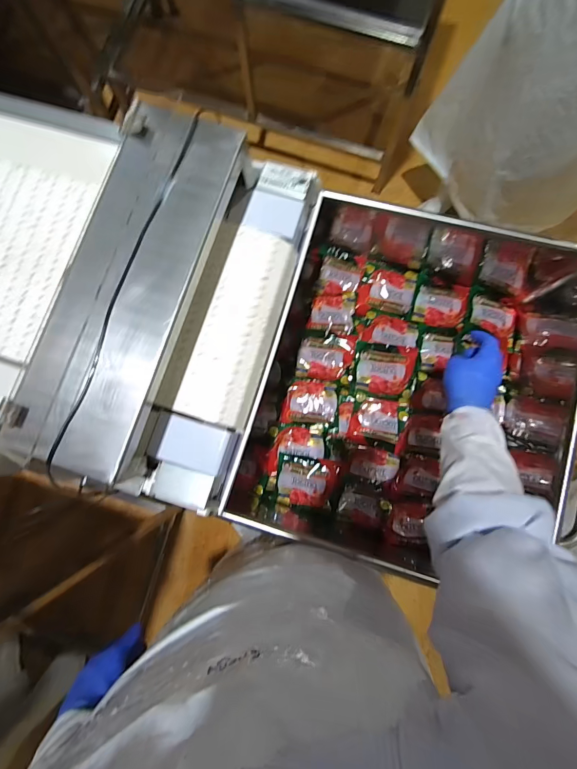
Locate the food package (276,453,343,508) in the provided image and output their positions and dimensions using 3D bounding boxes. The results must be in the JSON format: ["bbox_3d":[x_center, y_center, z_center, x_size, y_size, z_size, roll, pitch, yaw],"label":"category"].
[{"bbox_3d":[0.045,0.233,0.866,0.144,0.036,0.116,7,83,2],"label":"food package"}]

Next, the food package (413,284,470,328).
[{"bbox_3d":[0.369,-0.193,0.882,0.122,0.013,0.113,12,84,3],"label":"food package"}]

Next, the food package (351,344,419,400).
[{"bbox_3d":[0.231,-0.032,0.875,0.143,0.026,0.123,6,83,2],"label":"food package"}]

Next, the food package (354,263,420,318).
[{"bbox_3d":[0.244,-0.226,0.893,0.144,0.028,0.115,7,83,2],"label":"food package"}]

